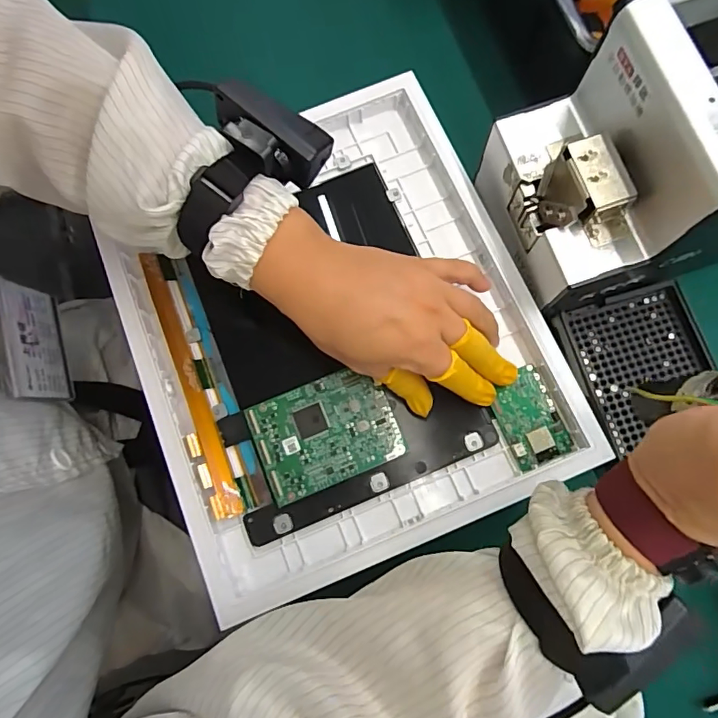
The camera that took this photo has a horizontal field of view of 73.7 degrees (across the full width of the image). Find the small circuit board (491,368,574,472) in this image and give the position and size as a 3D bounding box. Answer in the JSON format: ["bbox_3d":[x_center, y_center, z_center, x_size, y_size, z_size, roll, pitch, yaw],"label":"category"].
[{"bbox_3d":[0.115,0.041,0.327,0.039,0.006,0.062,-22,78,-3],"label":"small circuit board"}]

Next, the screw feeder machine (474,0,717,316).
[{"bbox_3d":[0.187,-0.126,0.296,0.175,0.122,0.127,-17,78,-3],"label":"screw feeder machine"}]

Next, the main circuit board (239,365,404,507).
[{"bbox_3d":[-0.023,0.050,0.328,0.093,0.007,0.068,-22,78,-3],"label":"main circuit board"}]

